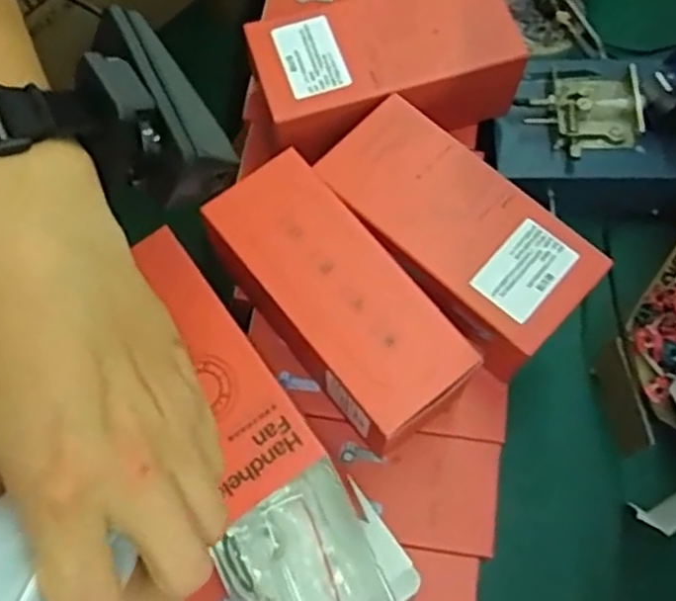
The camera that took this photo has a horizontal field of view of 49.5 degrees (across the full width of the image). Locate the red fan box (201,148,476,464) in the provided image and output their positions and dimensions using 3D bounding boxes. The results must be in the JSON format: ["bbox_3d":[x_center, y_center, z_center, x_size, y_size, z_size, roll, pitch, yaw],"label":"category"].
[{"bbox_3d":[-0.003,0.008,0.479,0.087,0.088,0.189,-38,74,-11],"label":"red fan box"}]

